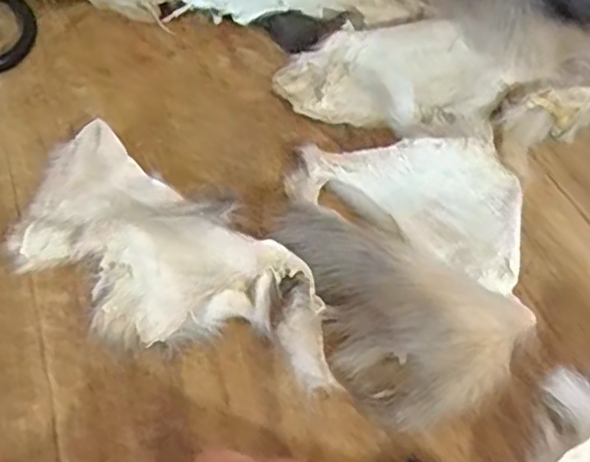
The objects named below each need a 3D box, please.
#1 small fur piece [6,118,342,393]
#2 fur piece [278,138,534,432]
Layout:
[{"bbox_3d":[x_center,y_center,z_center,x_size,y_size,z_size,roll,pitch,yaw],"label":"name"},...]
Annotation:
[{"bbox_3d":[-0.070,0.017,0.331,0.206,0.015,0.087,33,62,22],"label":"small fur piece"},{"bbox_3d":[0.055,0.014,0.315,0.118,0.035,0.158,2,55,3],"label":"fur piece"}]

